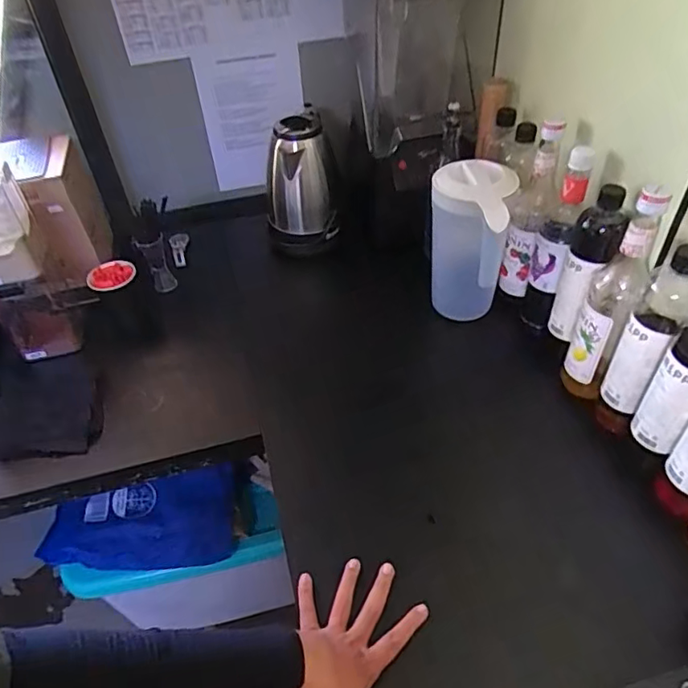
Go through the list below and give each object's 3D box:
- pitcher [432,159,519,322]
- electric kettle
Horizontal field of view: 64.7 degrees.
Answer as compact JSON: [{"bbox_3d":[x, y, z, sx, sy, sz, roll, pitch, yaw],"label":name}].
[{"bbox_3d":[0.193,-0.148,0.863,0.111,0.244,0.139,6,45,10],"label":"pitcher"},{"bbox_3d":[-0.084,-0.314,1.074,0.144,0.257,0.168,-10,44,-5],"label":"electric kettle"}]

